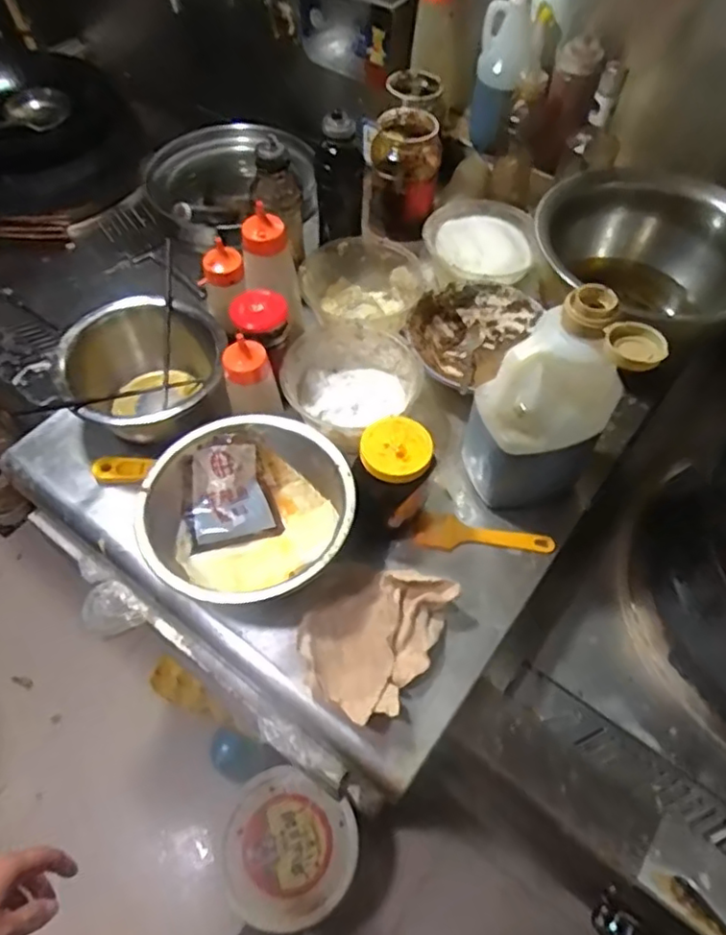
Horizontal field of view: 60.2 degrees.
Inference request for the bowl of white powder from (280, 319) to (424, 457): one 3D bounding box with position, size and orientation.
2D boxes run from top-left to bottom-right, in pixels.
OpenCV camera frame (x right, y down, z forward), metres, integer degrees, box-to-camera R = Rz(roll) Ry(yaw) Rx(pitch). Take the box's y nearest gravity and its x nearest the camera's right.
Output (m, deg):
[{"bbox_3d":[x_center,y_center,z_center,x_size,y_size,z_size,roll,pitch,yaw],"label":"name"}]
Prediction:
[{"bbox_3d":[-0.016,-0.102,0.767,0.147,0.071,0.147,1,57,-1],"label":"bowl of white powder"}]

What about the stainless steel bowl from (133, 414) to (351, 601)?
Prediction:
[{"bbox_3d":[-0.120,0.056,0.676,0.210,0.093,0.207,1,57,-1],"label":"stainless steel bowl"}]

